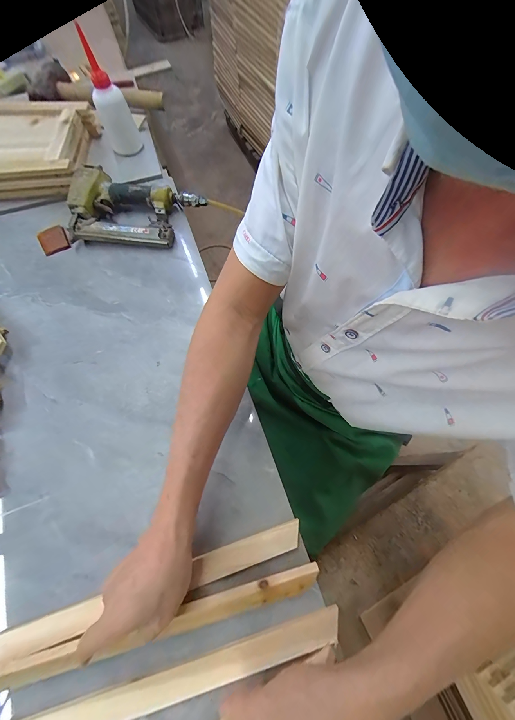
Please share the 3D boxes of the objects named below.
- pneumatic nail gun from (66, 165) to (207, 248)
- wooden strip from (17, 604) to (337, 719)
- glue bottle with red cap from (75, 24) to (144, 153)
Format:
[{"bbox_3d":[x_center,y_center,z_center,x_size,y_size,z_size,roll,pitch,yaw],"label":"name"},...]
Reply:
[{"bbox_3d":[-0.216,-0.275,0.485,0.229,0.054,0.143,1,68,0],"label":"pneumatic nail gun"},{"bbox_3d":[-0.079,0.317,0.264,0.333,0.010,0.027,-14,68,-6],"label":"wooden strip"},{"bbox_3d":[-0.286,-0.496,0.527,0.063,0.169,0.054,-26,70,-10],"label":"glue bottle with red cap"}]

